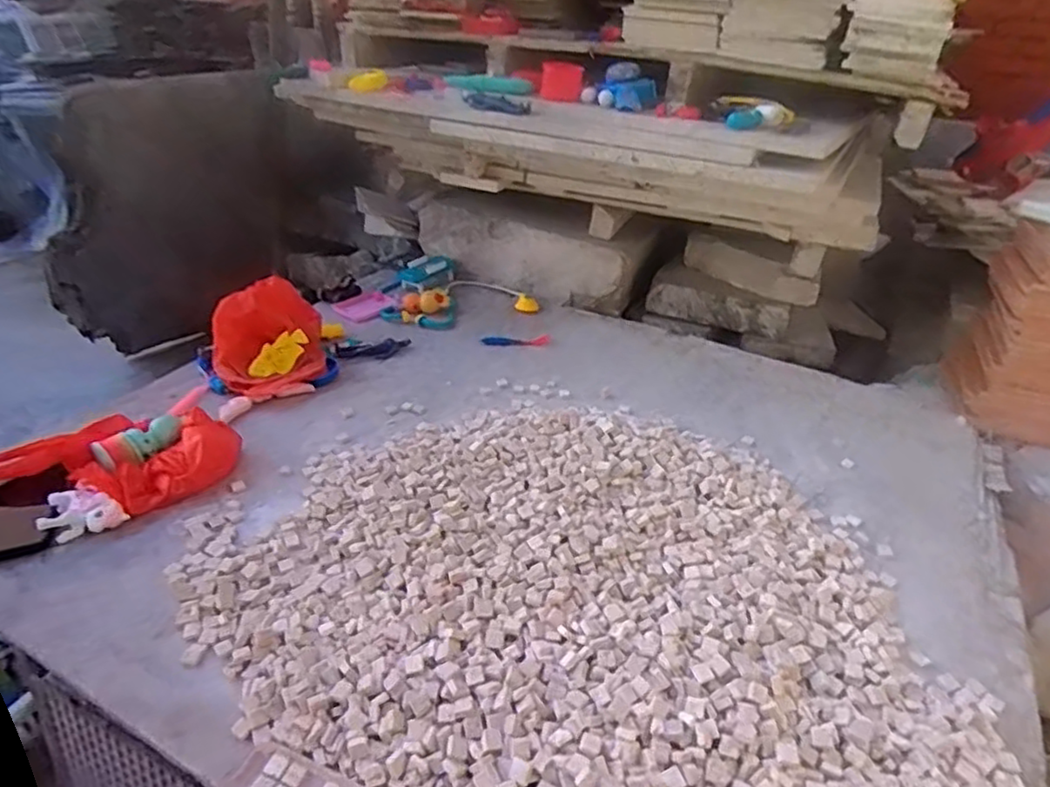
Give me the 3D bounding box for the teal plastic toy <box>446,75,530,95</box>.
[{"bbox_3d":[-0.062,-0.486,1.042,0.166,0.019,0.025,18,36,24],"label":"teal plastic toy"}]

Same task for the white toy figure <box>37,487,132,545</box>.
[{"bbox_3d":[-0.495,0.131,0.743,0.077,0.025,0.070,-20,38,-29],"label":"white toy figure"}]

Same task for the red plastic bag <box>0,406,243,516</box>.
[{"bbox_3d":[-0.475,0.083,0.774,0.250,0.053,0.139,-22,39,-32],"label":"red plastic bag"}]

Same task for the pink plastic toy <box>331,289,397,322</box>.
[{"bbox_3d":[-0.303,-0.163,1.254,0.073,0.024,0.109,28,41,36],"label":"pink plastic toy"}]

